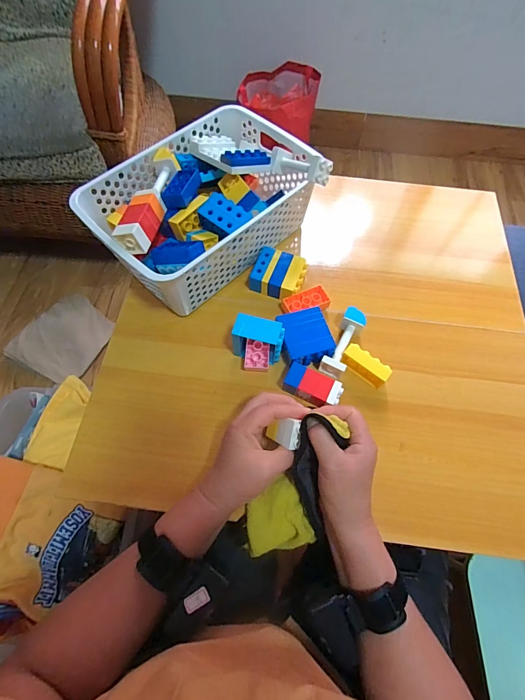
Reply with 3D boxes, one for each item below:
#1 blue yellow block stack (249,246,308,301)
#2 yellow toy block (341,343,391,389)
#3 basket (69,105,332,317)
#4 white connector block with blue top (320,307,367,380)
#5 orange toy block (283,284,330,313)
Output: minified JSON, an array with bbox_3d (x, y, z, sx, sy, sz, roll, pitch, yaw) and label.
[{"bbox_3d":[0.024,-0.112,0.526,0.071,0.032,0.069,21,66,8],"label":"blue yellow block stack"},{"bbox_3d":[0.136,0.020,0.462,0.062,0.026,0.023,35,69,14],"label":"yellow toy block"},{"bbox_3d":[-0.085,-0.217,0.520,0.315,0.110,0.223,-37,71,-17],"label":"basket"},{"bbox_3d":[0.114,-0.013,0.487,0.032,0.033,0.103,25,67,10],"label":"white connector block with blue top"},{"bbox_3d":[0.063,-0.068,0.513,0.066,0.020,0.036,-17,66,-10],"label":"orange toy block"}]

